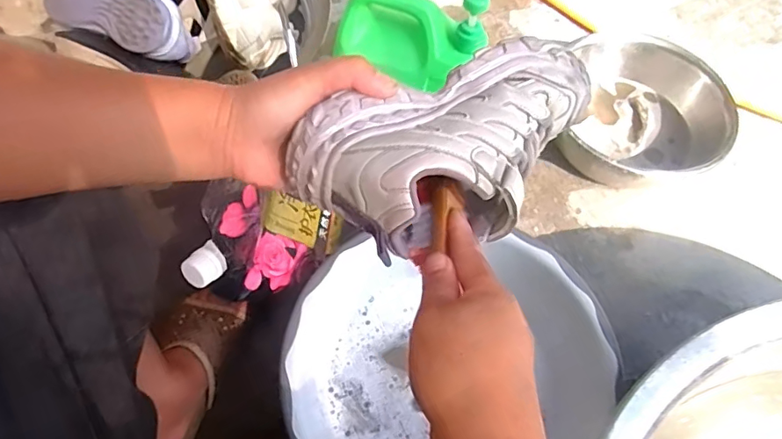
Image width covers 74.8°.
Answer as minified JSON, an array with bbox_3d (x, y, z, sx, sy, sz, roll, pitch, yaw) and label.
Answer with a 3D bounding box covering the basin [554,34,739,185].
[{"bbox_3d":[0.399,-0.158,0.824,0.238,0.108,0.270,12,60,4],"label":"basin"}]

